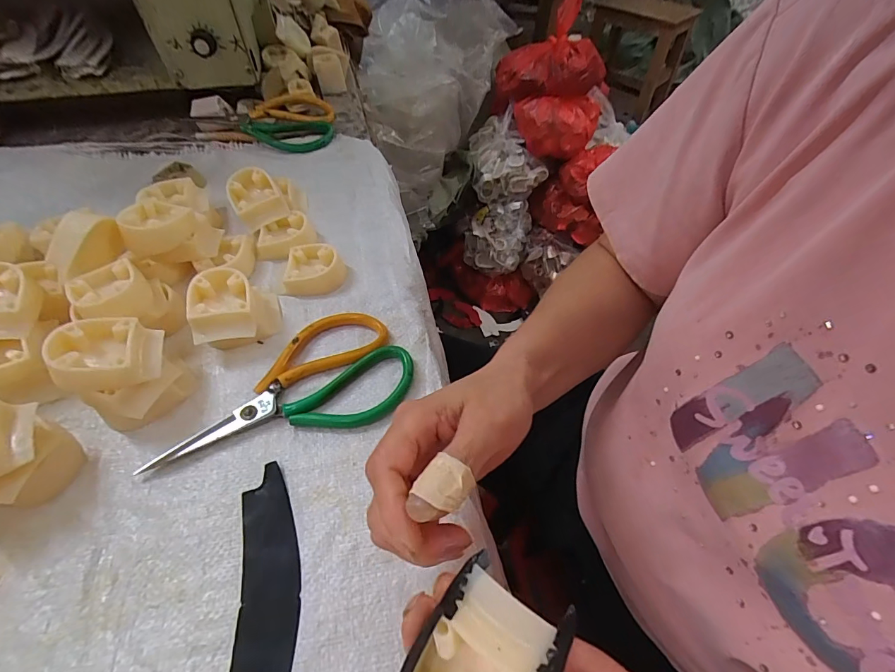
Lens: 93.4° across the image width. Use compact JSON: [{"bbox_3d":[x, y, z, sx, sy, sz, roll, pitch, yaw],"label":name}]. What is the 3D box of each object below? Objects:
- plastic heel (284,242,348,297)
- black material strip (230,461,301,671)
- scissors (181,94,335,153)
[{"bbox_3d":[-0.121,-0.062,0.387,0.052,0.021,0.045,-6,54,-5],"label":"plastic heel"},{"bbox_3d":[-0.106,0.153,0.247,0.035,0.005,0.151,-8,54,-7],"label":"black material strip"},{"bbox_3d":[-0.223,-0.262,0.520,0.167,0.013,0.095,-15,70,-18],"label":"scissors"}]

